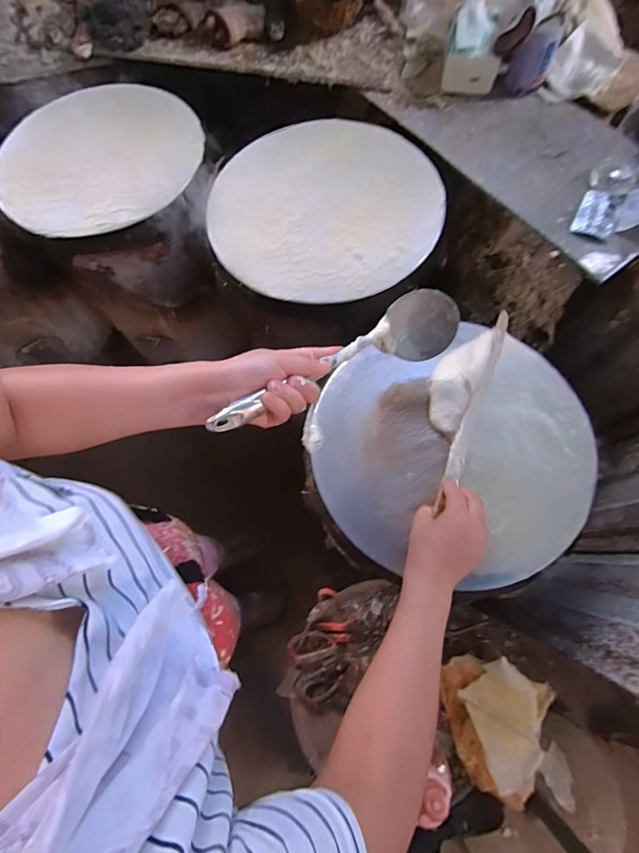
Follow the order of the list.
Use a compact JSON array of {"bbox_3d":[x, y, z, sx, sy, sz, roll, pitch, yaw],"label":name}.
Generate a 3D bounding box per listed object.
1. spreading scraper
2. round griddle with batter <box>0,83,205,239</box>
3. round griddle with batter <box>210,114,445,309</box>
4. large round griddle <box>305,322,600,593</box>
[{"bbox_3d":[0.207,-0.027,0.530,0.023,0.022,0.301,23,72,9],"label":"spreading scraper"},{"bbox_3d":[-0.404,-0.493,0.723,0.372,0.020,0.371,-1,71,1],"label":"round griddle with batter"},{"bbox_3d":[0.012,-0.360,0.639,0.353,0.016,0.374,-1,71,1],"label":"round griddle with batter"},{"bbox_3d":[0.177,0.033,0.532,0.361,0.030,0.333,-1,71,1],"label":"large round griddle"}]

